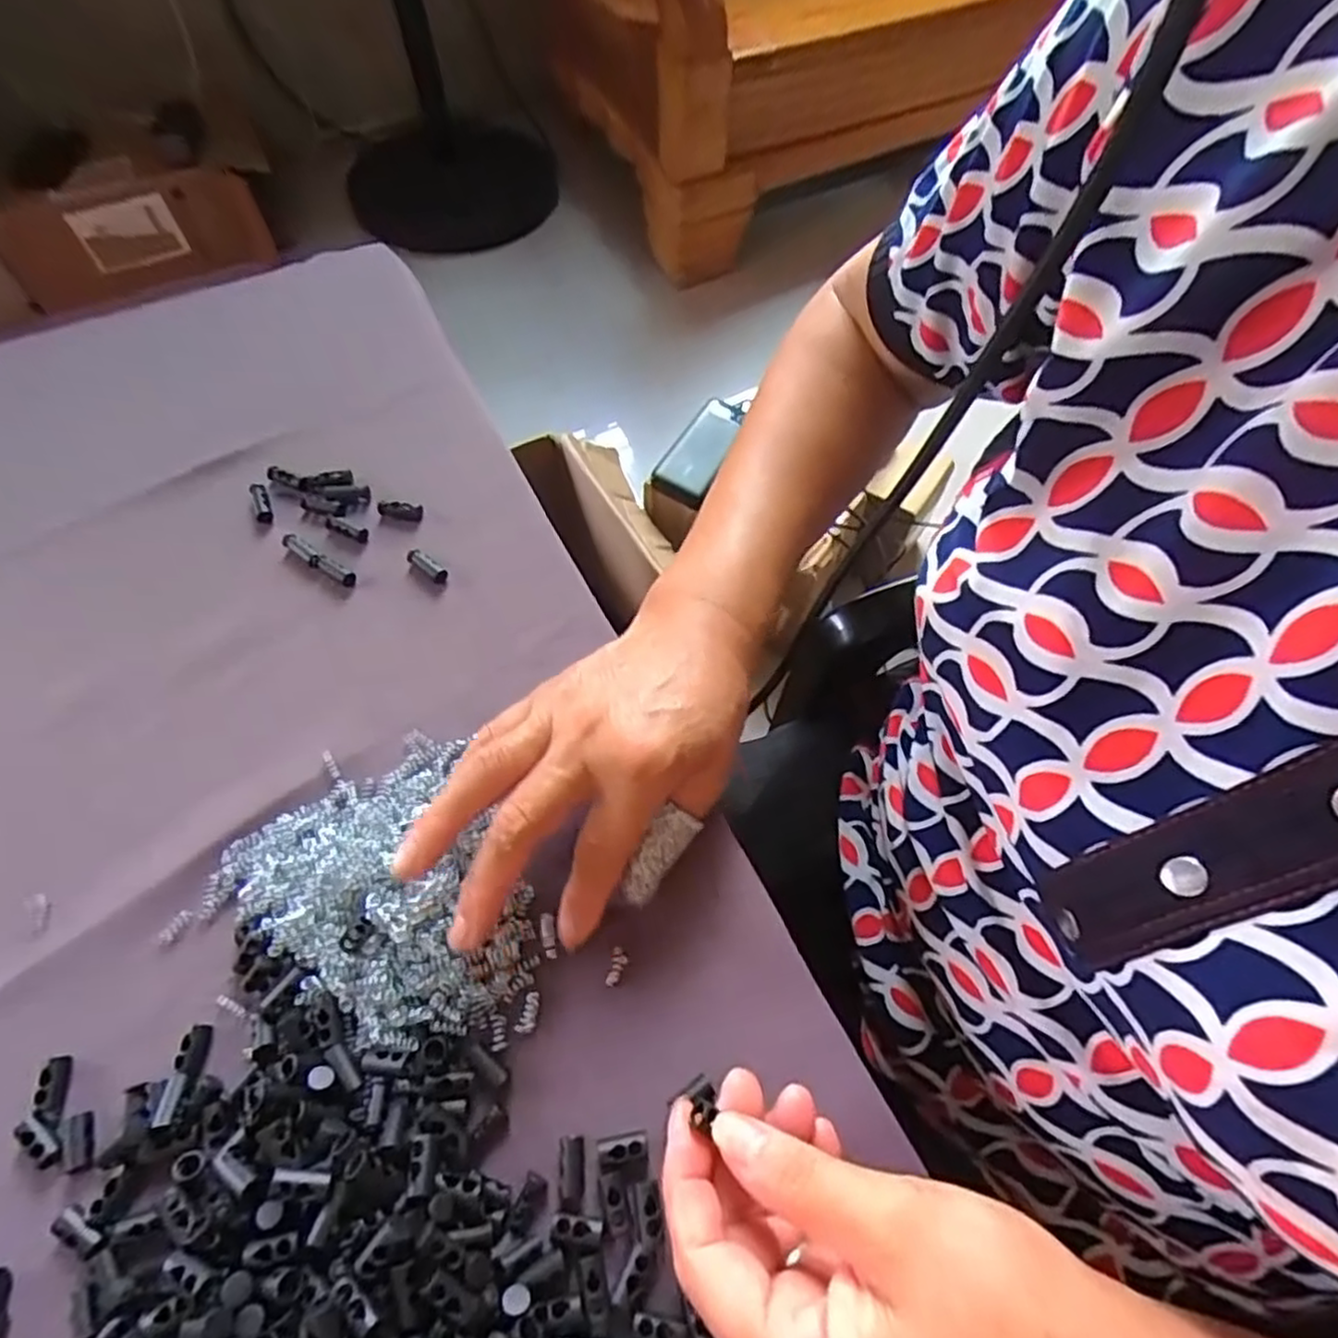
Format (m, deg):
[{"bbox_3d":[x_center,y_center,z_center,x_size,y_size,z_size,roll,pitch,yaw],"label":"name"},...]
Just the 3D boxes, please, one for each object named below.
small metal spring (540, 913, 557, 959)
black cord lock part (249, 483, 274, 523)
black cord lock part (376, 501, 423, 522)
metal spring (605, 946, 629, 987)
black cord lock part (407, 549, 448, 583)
[{"bbox_3d":[-0.050,0.109,0.302,0.006,0.004,0.019,-10,61,-7],"label":"small metal spring"},{"bbox_3d":[-0.234,-0.096,0.416,0.010,0.006,0.028,-18,62,-11],"label":"black cord lock part"},{"bbox_3d":[-0.152,-0.090,0.412,0.026,0.005,0.008,9,60,4],"label":"black cord lock part"},{"bbox_3d":[-0.021,0.120,0.295,0.007,0.004,0.015,12,61,6],"label":"metal spring"},{"bbox_3d":[-0.131,-0.056,0.394,0.027,0.006,0.009,39,66,19],"label":"black cord lock part"}]

